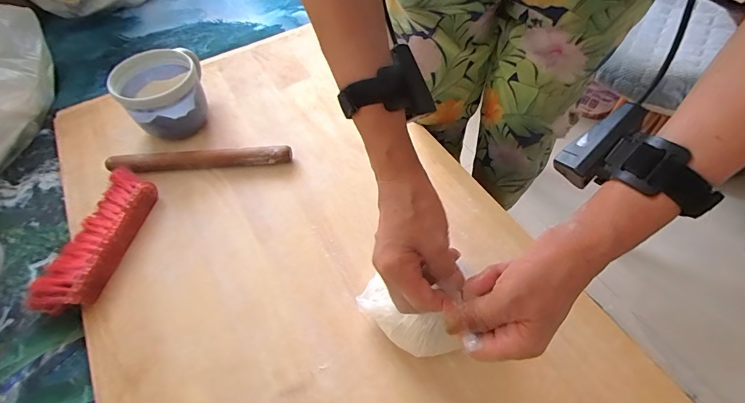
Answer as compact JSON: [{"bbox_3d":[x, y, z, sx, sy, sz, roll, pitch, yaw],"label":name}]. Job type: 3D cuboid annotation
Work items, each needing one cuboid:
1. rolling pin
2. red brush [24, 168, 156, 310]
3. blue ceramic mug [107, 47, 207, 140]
[{"bbox_3d":[-0.252,-0.059,0.552,0.259,0.026,0.021,-4,55,-1],"label":"rolling pin"},{"bbox_3d":[-0.352,0.044,0.480,0.074,0.038,0.197,7,55,7],"label":"red brush"},{"bbox_3d":[-0.320,-0.159,0.583,0.113,0.099,0.122,-18,56,-11],"label":"blue ceramic mug"}]

